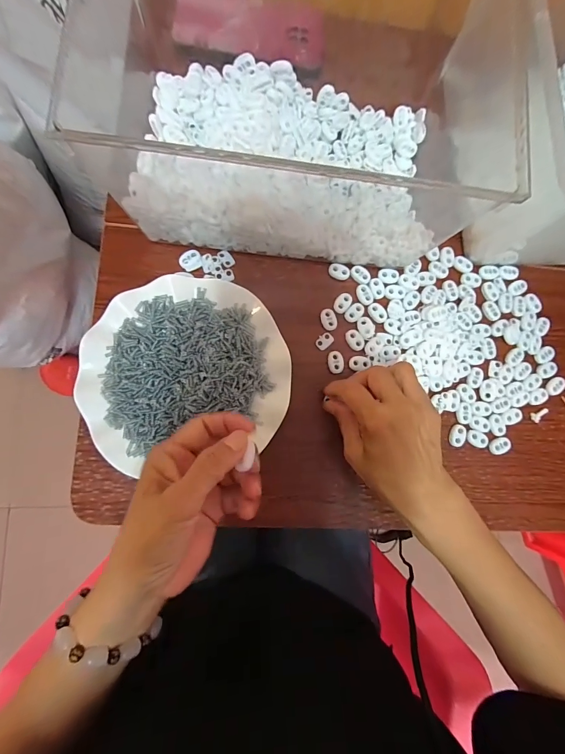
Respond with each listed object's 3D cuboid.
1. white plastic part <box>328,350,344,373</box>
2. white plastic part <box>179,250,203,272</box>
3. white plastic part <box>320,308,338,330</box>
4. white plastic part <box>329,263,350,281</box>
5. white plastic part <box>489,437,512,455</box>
[{"bbox_3d":[0.054,-0.015,0.343,0.015,0.004,0.022,-6,84,-6],"label":"white plastic part"},{"bbox_3d":[-0.092,-0.117,0.337,0.022,0.004,0.019,-27,87,-8],"label":"white plastic part"},{"bbox_3d":[0.048,-0.059,0.346,0.016,0.004,0.023,-12,85,-7],"label":"white plastic part"},{"bbox_3d":[0.060,-0.111,0.354,0.022,0.004,0.015,14,82,-4],"label":"white plastic part"},{"bbox_3d":[0.226,0.071,0.350,0.020,0.012,0.015,-18,85,-7],"label":"white plastic part"}]

